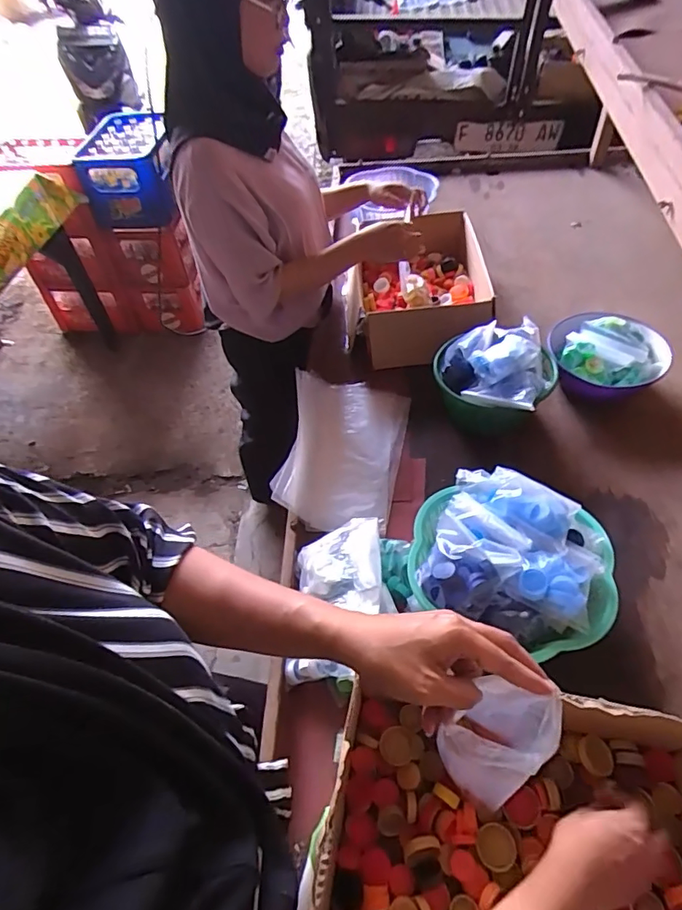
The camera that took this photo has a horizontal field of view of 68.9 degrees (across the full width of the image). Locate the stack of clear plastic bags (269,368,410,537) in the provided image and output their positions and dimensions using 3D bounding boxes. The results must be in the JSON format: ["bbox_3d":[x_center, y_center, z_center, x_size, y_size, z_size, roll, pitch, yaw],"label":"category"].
[{"bbox_3d":[0.001,-0.014,0.860,0.197,0.059,0.314,8,55,10],"label":"stack of clear plastic bags"}]

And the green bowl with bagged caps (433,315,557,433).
[{"bbox_3d":[0.270,-0.142,0.879,0.188,0.147,0.190,-2,53,3],"label":"green bowl with bagged caps"}]

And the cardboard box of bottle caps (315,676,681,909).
[{"bbox_3d":[0.178,0.382,0.484,0.378,0.120,0.268,5,54,8],"label":"cardboard box of bottle caps"}]

